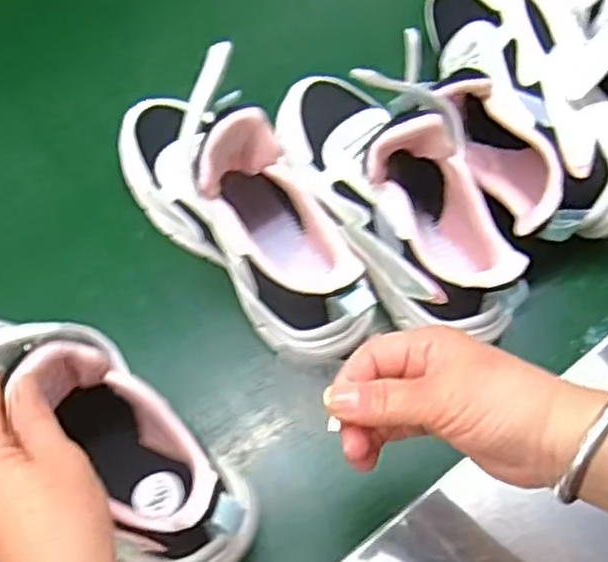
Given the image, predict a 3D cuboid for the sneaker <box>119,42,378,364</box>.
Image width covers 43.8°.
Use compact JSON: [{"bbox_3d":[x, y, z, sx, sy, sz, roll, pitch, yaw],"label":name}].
[{"bbox_3d":[-0.036,-0.059,0.498,0.095,0.150,0.229,-41,74,-15],"label":"sneaker"}]

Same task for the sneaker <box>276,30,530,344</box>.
[{"bbox_3d":[0.060,-0.070,0.497,0.082,0.109,0.225,-22,70,-9],"label":"sneaker"}]

